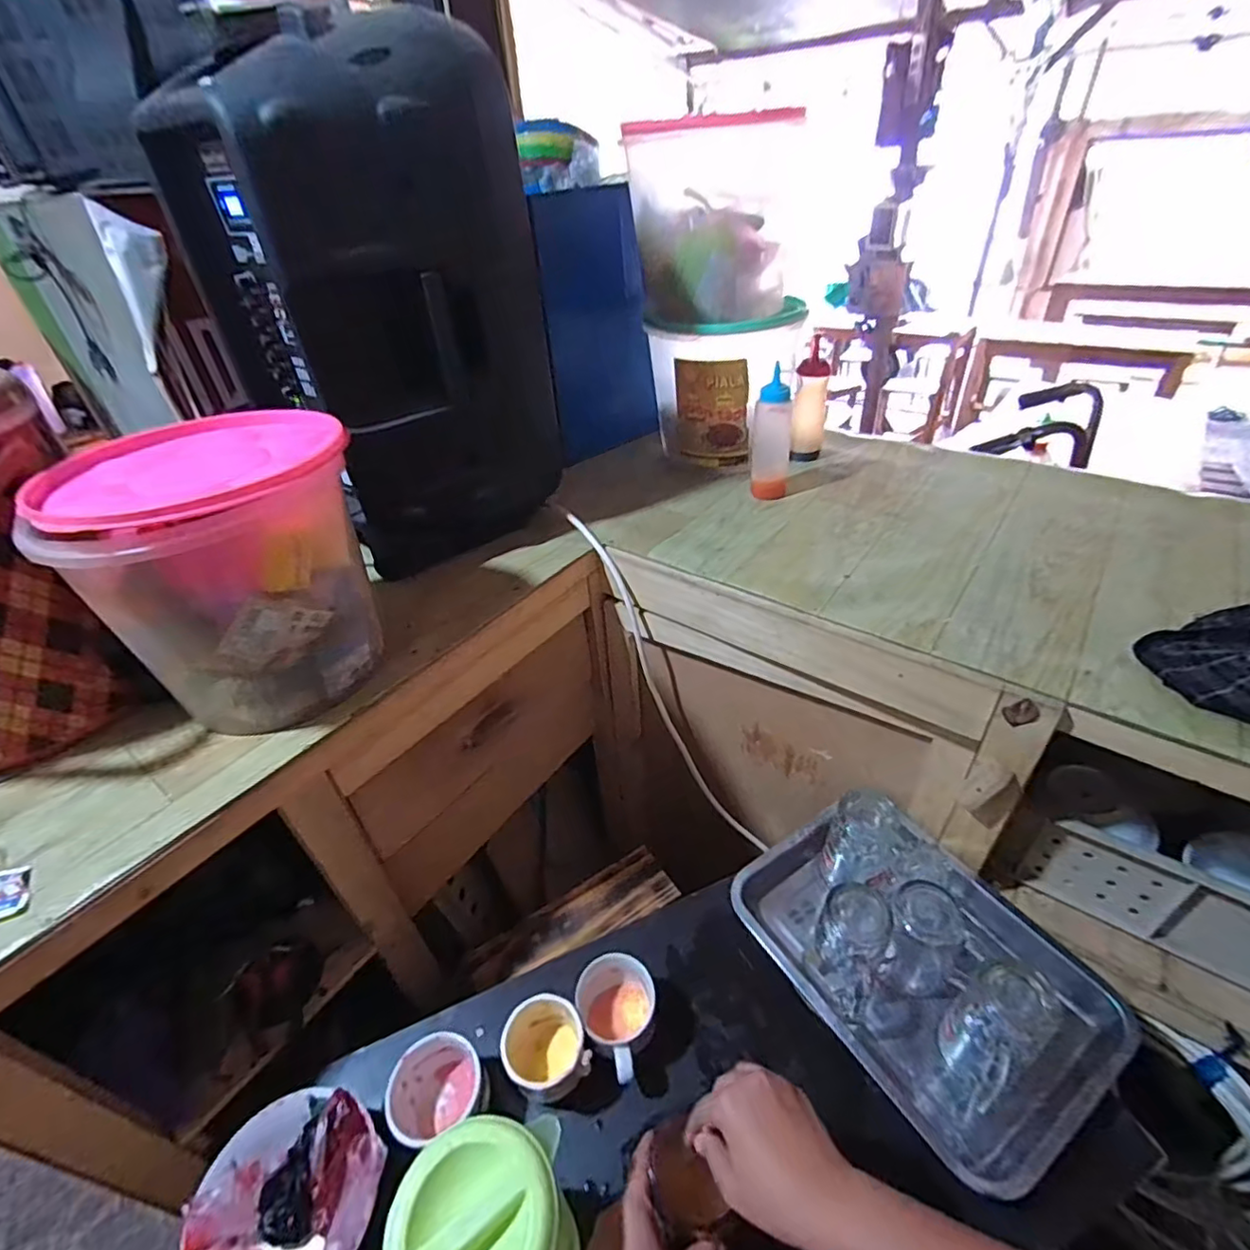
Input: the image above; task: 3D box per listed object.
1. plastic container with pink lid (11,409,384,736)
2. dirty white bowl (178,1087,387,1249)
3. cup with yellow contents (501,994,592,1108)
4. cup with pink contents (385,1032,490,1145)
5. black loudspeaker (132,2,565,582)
[{"bbox_3d":[-0.386,-0.069,0.621,0.232,0.236,0.250,-23,43,-19],"label":"plastic container with pink lid"},{"bbox_3d":[-0.286,0.499,0.520,0.155,0.075,0.146,-4,40,3],"label":"dirty white bowl"},{"bbox_3d":[-0.078,0.420,0.600,0.075,0.073,0.082,-4,40,3],"label":"cup with yellow contents"},{"bbox_3d":[-0.178,0.451,0.582,0.083,0.069,0.077,-4,40,3],"label":"cup with pink contents"},{"bbox_3d":[-0.293,-0.373,0.747,0.261,0.506,0.288,29,51,34],"label":"black loudspeaker"}]

